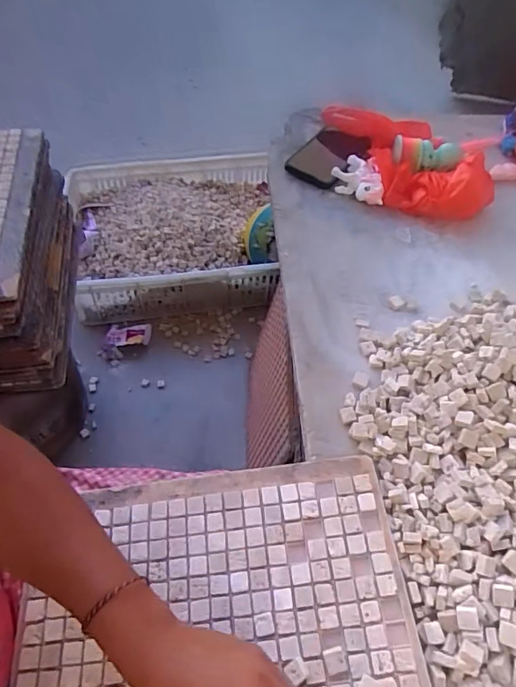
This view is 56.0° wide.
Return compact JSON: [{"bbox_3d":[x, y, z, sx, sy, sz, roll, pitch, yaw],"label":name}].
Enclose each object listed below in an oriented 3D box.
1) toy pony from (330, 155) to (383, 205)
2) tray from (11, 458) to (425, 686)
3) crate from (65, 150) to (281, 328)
[{"bbox_3d":[0.142,-0.238,0.715,0.068,0.040,0.081,0,55,-4],"label":"toy pony"},{"bbox_3d":[-0.030,0.263,0.361,0.306,0.039,0.334,-3,56,-7],"label":"tray"},{"bbox_3d":[-0.197,-0.285,1.199,0.500,0.196,0.398,-7,56,-9],"label":"crate"}]

